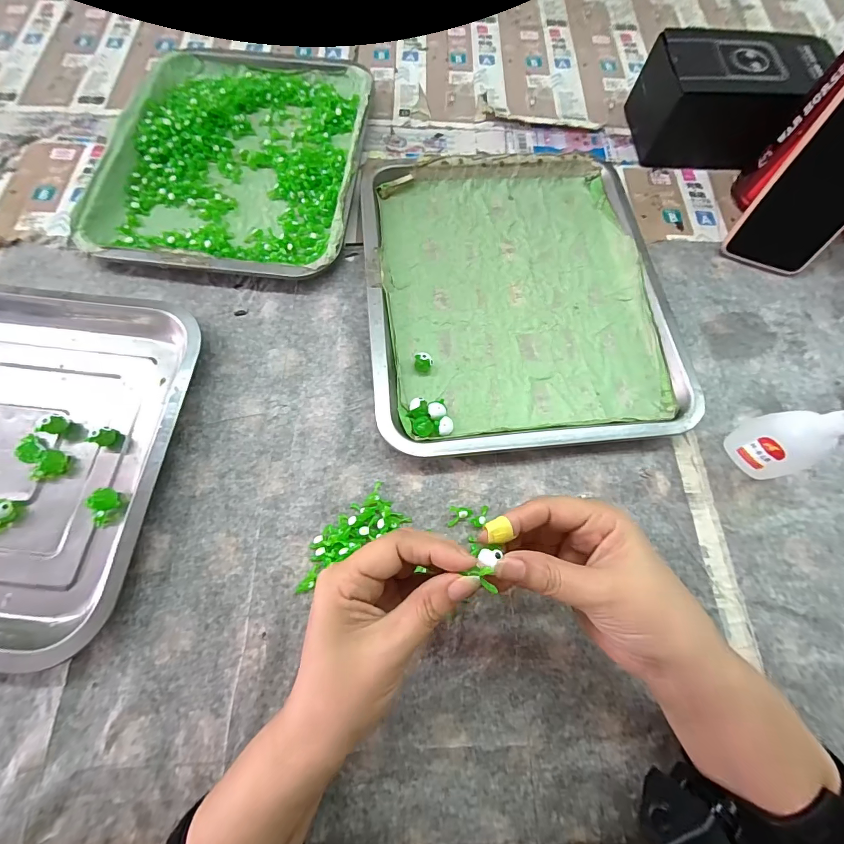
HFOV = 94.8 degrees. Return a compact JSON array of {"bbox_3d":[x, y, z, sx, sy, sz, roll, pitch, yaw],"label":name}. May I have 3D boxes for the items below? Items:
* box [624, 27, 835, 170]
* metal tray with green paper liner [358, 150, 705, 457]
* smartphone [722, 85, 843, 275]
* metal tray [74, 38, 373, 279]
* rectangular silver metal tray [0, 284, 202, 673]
[{"bbox_3d":[0.321,-0.336,0.413,0.162,0.079,0.101,2,70,-1],"label":"box"},{"bbox_3d":[0.082,-0.122,0.353,0.258,0.021,0.302,-5,70,-4],"label":"metal tray with green paper liner"},{"bbox_3d":[0.347,-0.211,0.326,0.075,0.162,0.013,23,50,6],"label":"smartphone"},{"bbox_3d":[-0.187,-0.288,0.404,0.247,0.023,0.329,4,70,-1],"label":"metal tray"},{"bbox_3d":[-0.366,0.015,0.282,0.357,0.027,0.260,6,70,0],"label":"rectangular silver metal tray"}]

